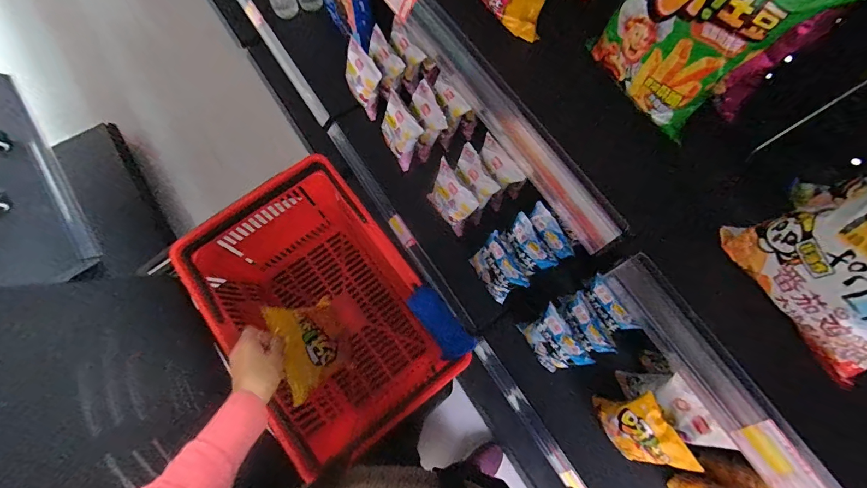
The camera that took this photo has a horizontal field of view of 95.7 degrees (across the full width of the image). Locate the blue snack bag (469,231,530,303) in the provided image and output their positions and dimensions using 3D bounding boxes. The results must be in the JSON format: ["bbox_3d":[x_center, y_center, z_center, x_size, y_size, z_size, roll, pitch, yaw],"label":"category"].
[{"bbox_3d":[0.141,0.059,0.892,0.064,0.105,0.138,-28,77,-9],"label":"blue snack bag"}]

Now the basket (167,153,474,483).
[{"bbox_3d":[-0.200,0.125,0.763,0.318,0.287,0.471,-36,78,-11],"label":"basket"}]

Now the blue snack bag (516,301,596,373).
[{"bbox_3d":[0.266,0.210,0.860,0.058,0.118,0.135,-27,77,-44],"label":"blue snack bag"}]

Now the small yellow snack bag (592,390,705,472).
[{"bbox_3d":[0.412,0.385,0.799,0.080,0.170,0.151,-28,77,-9],"label":"small yellow snack bag"}]

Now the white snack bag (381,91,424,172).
[{"bbox_3d":[-0.087,-0.280,0.995,0.073,0.133,0.119,-38,79,-11],"label":"white snack bag"}]

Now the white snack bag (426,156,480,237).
[{"bbox_3d":[0.041,-0.106,0.945,0.138,0.153,0.050,46,48,9],"label":"white snack bag"}]

